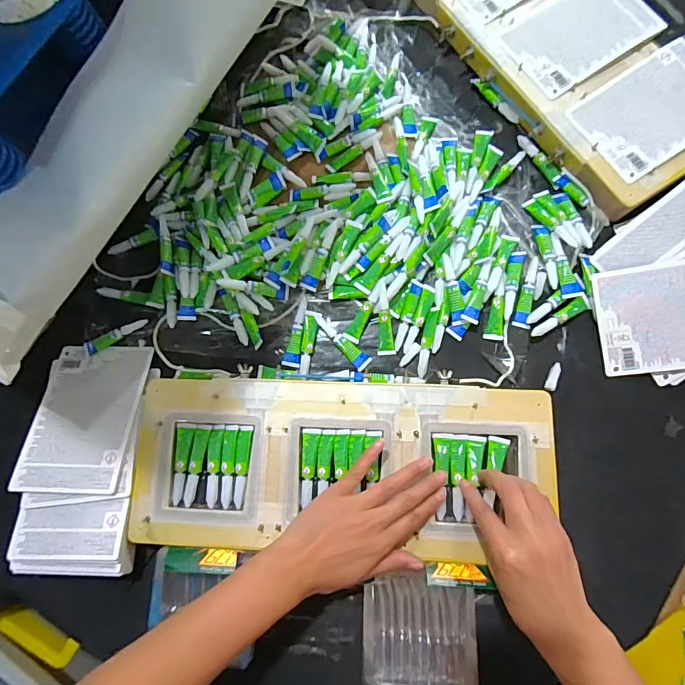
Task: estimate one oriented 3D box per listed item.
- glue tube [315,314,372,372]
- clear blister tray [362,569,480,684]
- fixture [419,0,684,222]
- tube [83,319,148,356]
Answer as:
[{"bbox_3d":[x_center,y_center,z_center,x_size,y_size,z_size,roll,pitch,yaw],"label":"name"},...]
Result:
[{"bbox_3d":[-0.003,0.000,0.491,0.081,0.011,0.019,39,82,12],"label":"glue tube"},{"bbox_3d":[0.072,0.277,0.398,0.102,0.023,0.096,1,77,4],"label":"clear blister tray"},{"bbox_3d":[0.280,-0.369,0.535,0.200,0.062,0.432,-31,76,-4],"label":"fixture"},{"bbox_3d":[-0.273,-0.008,0.513,0.078,0.009,0.019,-26,76,-2],"label":"tube"}]

